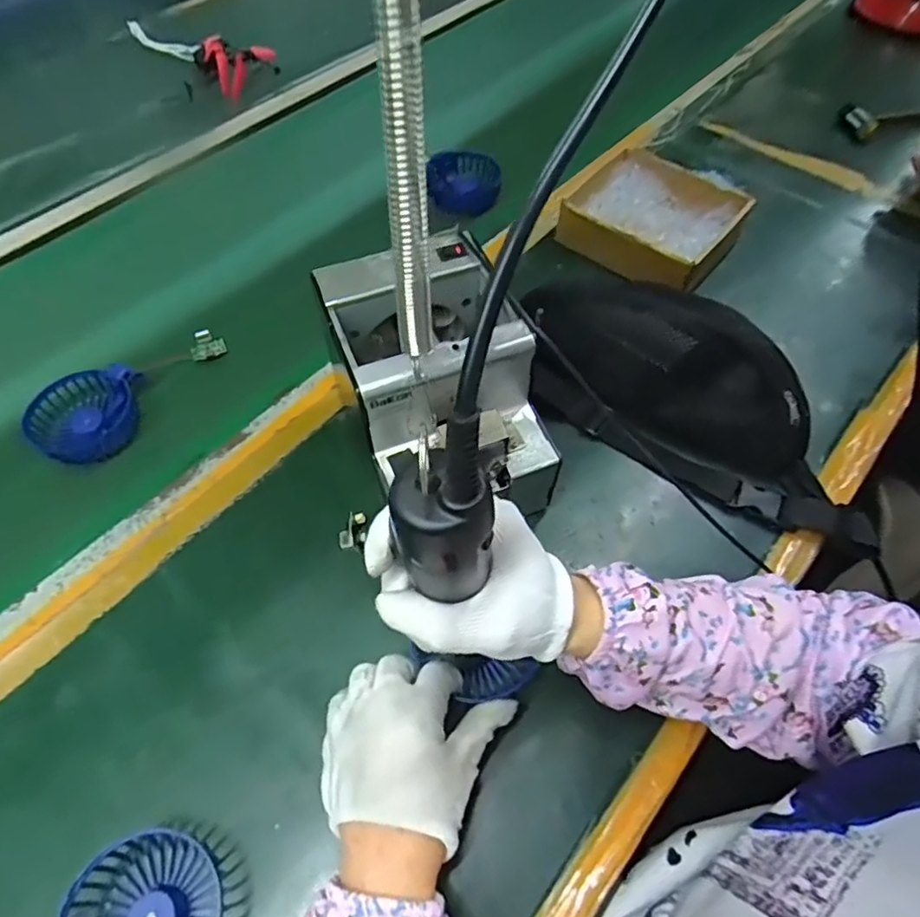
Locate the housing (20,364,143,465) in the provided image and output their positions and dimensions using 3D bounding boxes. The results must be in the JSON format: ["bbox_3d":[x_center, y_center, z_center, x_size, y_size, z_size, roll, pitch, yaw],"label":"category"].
[{"bbox_3d":[-0.334,-0.043,0.545,0.084,0.032,0.096,30,62,20],"label":"housing"}]

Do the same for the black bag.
[{"bbox_3d":[0.201,-0.058,0.517,0.331,0.086,0.149,26,60,18],"label":"black bag"}]

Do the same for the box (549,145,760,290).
[{"bbox_3d":[0.210,-0.260,0.647,0.163,0.047,0.139,35,65,22],"label":"box"}]

